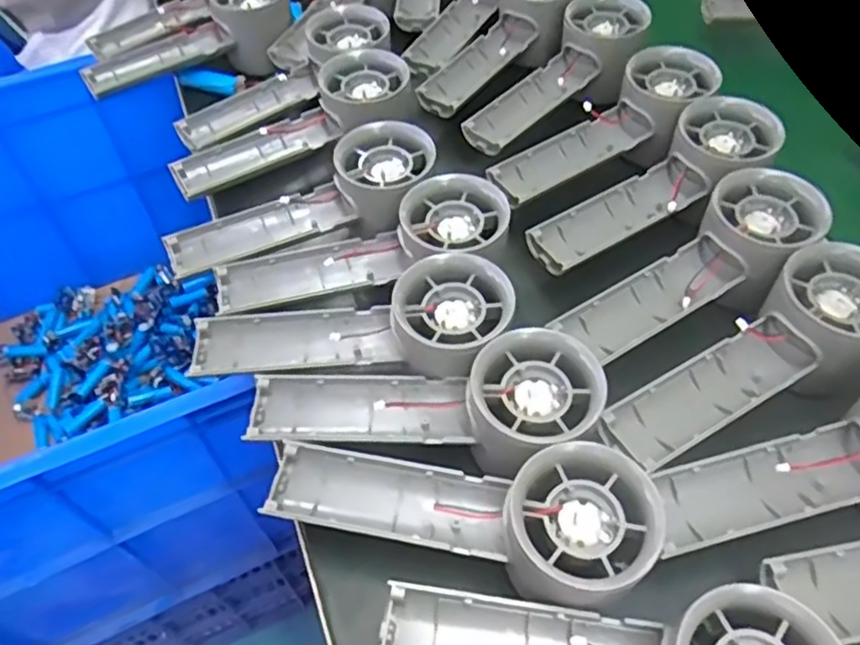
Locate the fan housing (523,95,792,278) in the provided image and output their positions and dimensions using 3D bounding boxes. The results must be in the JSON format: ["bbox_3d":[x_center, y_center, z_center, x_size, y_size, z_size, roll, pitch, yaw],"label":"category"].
[{"bbox_3d":[0.131,-0.079,0.378,0.153,0.038,0.053,-32,59,-20],"label":"fan housing"}]

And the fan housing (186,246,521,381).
[{"bbox_3d":[-0.040,-0.002,0.324,0.155,0.033,0.056,0,54,2],"label":"fan housing"}]

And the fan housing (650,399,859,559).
[{"bbox_3d":[0.168,0.063,0.282,0.142,0.033,0.052,-20,55,4],"label":"fan housing"}]

